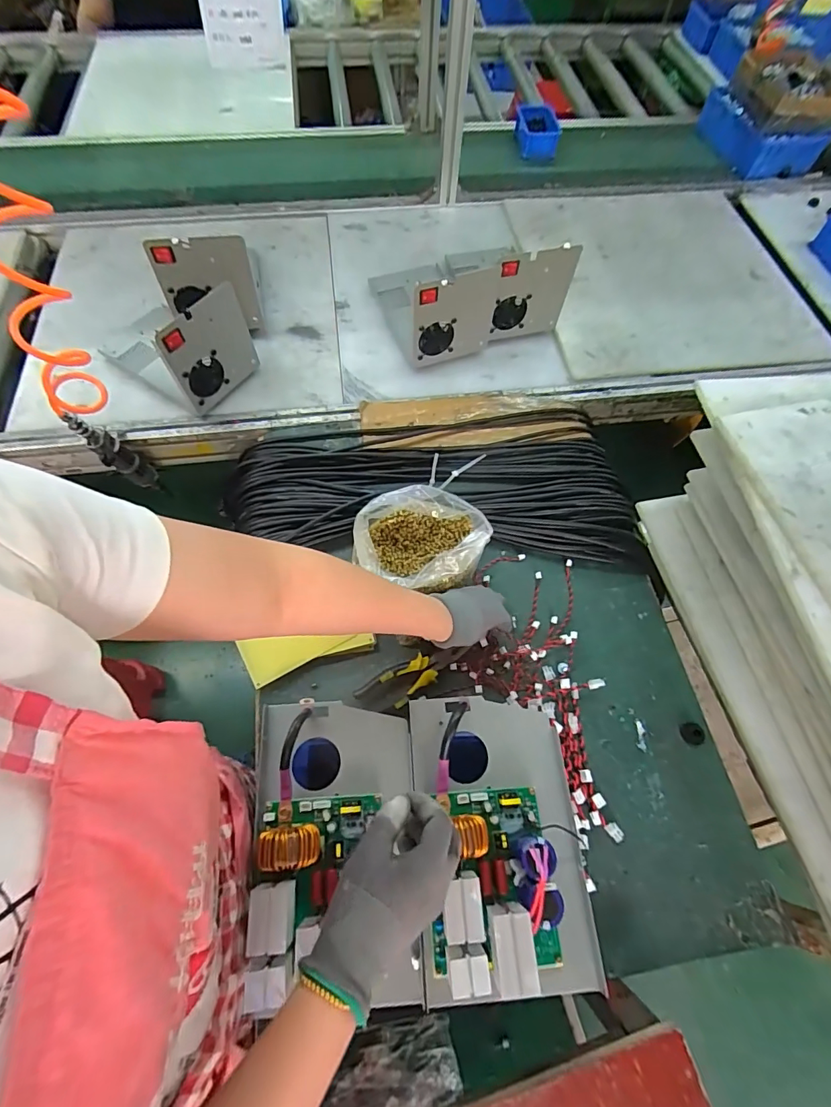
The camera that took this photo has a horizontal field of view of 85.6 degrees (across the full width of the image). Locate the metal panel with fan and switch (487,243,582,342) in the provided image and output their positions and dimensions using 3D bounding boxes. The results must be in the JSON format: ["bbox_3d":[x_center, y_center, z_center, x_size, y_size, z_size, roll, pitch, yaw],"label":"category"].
[{"bbox_3d":[0.214,-0.471,0.835,0.143,0.172,0.013,-14,67,-8],"label":"metal panel with fan and switch"}]

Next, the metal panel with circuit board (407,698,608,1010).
[{"bbox_3d":[0.088,0.282,0.451,0.168,0.089,0.264,-2,65,-3],"label":"metal panel with circuit board"}]

